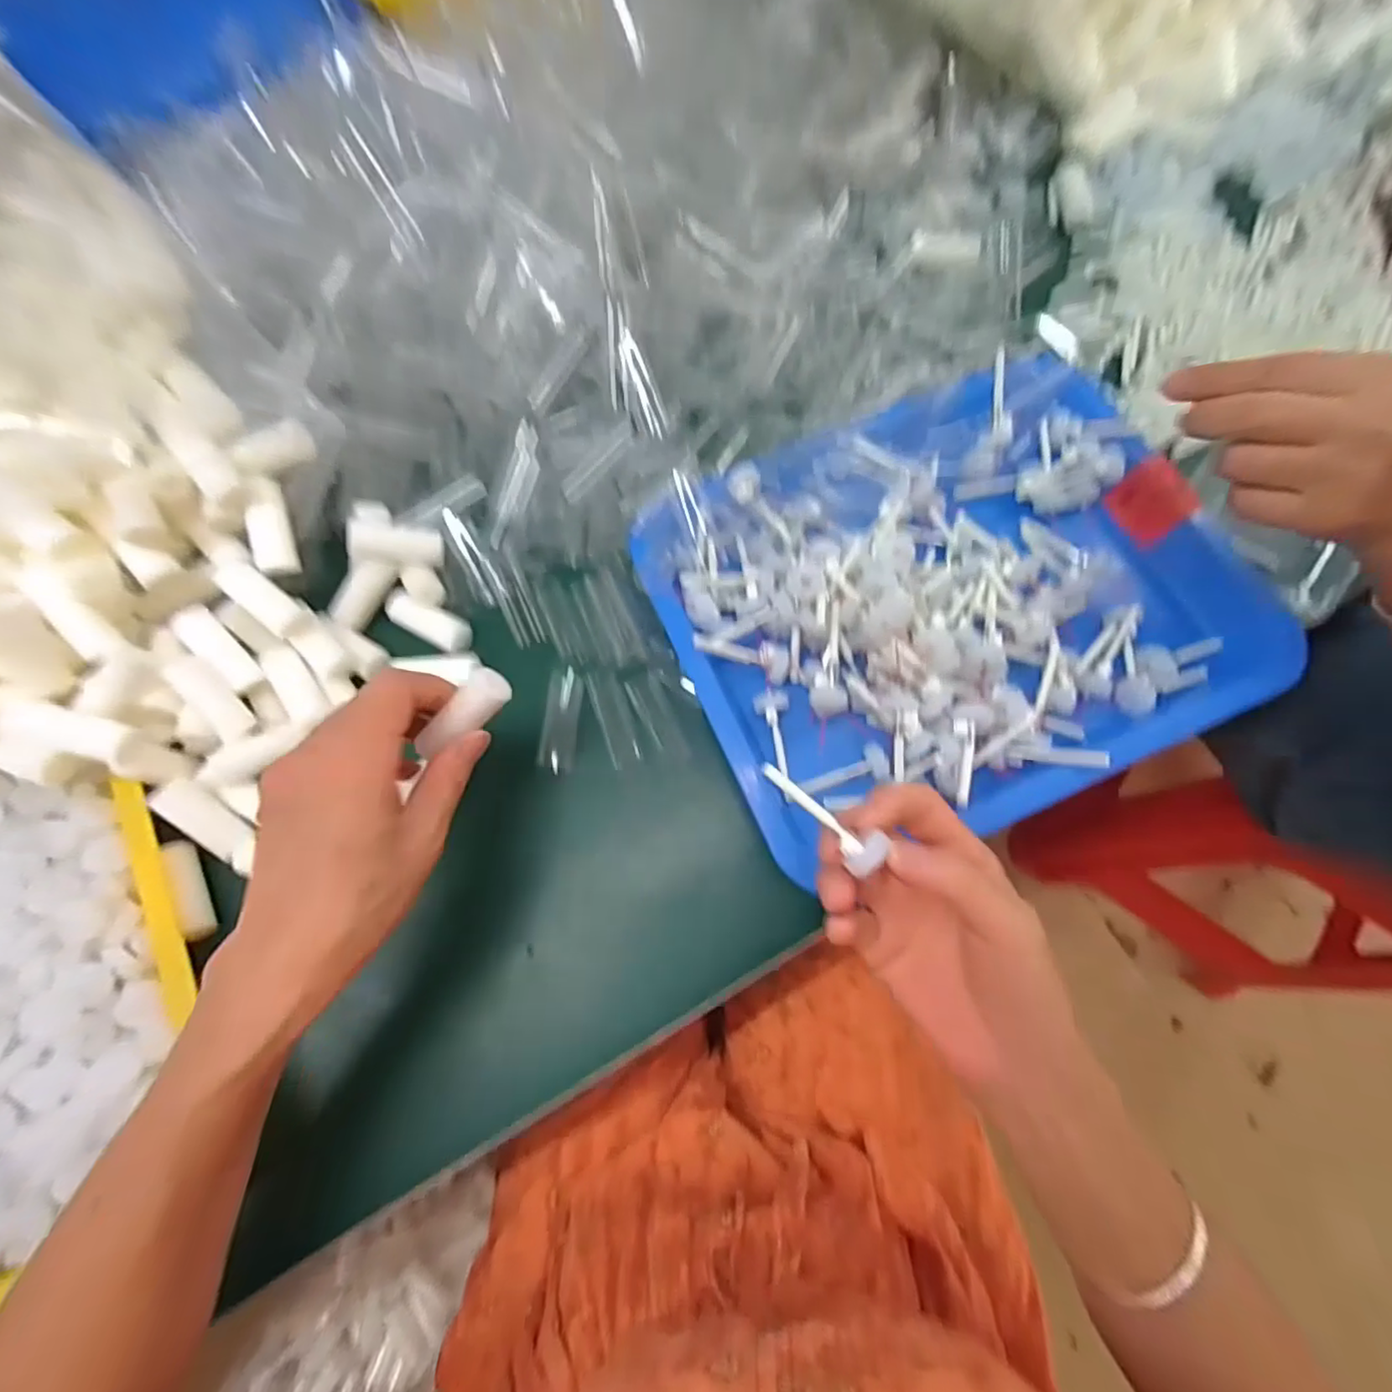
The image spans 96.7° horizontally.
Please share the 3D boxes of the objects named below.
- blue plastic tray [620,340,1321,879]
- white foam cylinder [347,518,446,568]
[{"bbox_3d":[0.155,-0.066,0.375,0.330,0.045,0.255,-22,74,-6],"label":"blue plastic tray"},{"bbox_3d":[-0.184,-0.096,0.380,0.052,0.021,0.025,2,69,-33],"label":"white foam cylinder"}]

